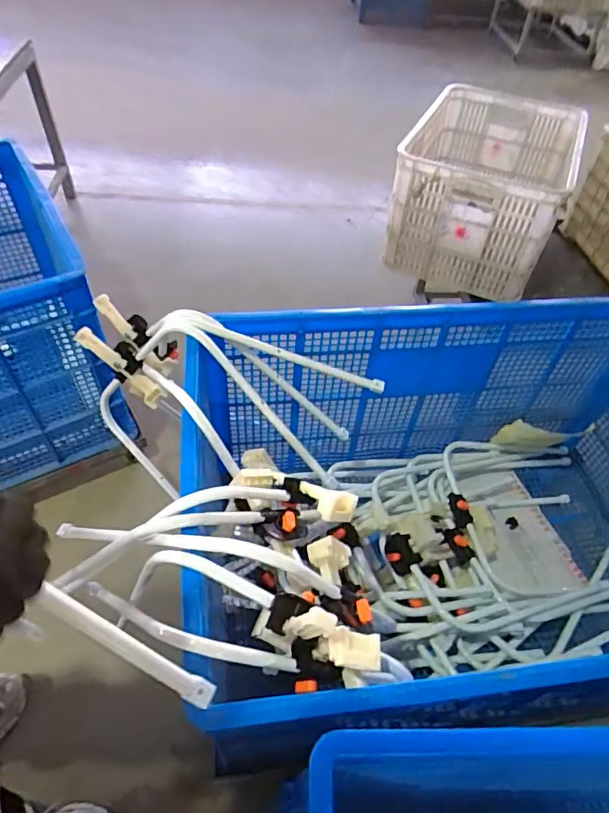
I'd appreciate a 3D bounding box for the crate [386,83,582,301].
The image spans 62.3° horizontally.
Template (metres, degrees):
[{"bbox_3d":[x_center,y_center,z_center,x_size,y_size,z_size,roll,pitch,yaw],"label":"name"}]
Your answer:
[{"bbox_3d":[0.518,-0.640,1.492,0.424,0.326,0.618,21,51,13],"label":"crate"}]

